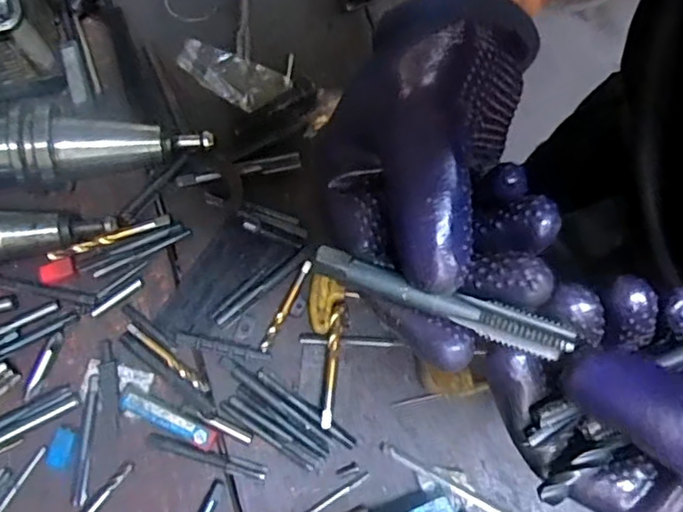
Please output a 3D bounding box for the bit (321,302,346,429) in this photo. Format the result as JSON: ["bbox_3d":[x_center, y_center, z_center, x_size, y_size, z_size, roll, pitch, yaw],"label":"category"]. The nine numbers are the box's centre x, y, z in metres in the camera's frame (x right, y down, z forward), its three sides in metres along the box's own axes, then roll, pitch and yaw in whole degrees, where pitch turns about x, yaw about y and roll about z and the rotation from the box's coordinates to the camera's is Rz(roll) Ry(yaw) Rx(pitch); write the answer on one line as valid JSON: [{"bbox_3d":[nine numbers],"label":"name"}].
[{"bbox_3d":[-0.006,0.071,0.400,0.009,0.010,0.083,8,71,0],"label":"bit"}]

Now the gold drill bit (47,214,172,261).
[{"bbox_3d":[-0.161,-0.014,0.421,0.085,0.009,0.007,-19,73,-8],"label":"gold drill bit"}]

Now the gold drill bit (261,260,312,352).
[{"bbox_3d":[-0.038,0.034,0.418,0.008,0.005,0.069,26,75,6],"label":"gold drill bit"}]

